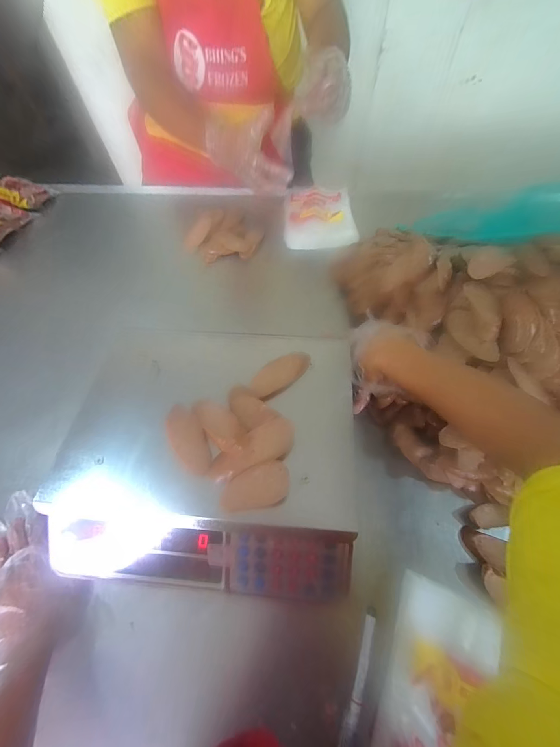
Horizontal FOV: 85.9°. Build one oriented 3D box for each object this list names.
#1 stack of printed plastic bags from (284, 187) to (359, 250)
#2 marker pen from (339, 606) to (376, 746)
[{"bbox_3d":[0.096,-0.375,0.720,0.159,0.016,0.205,3,62,4],"label":"stack of printed plastic bags"},{"bbox_3d":[0.088,0.337,0.332,0.012,0.011,0.131,19,64,12],"label":"marker pen"}]

